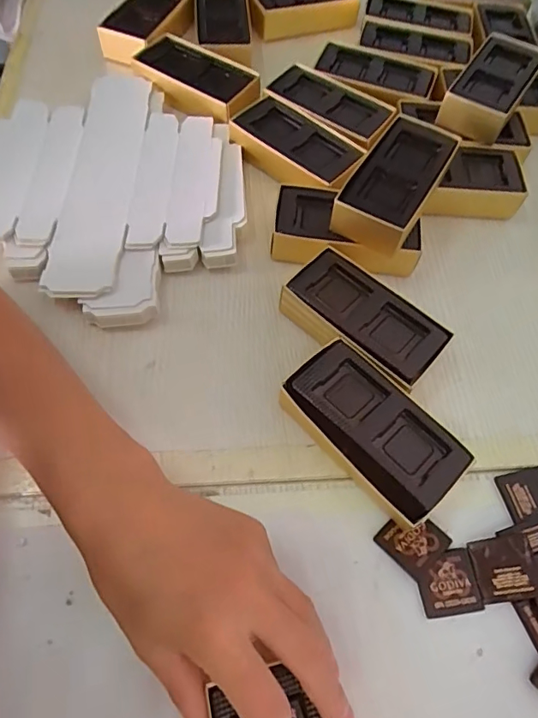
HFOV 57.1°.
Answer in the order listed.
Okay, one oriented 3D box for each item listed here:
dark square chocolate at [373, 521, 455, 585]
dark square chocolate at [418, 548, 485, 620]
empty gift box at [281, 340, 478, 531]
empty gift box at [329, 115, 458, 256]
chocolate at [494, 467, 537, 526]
[{"bbox_3d":[0.086,0.109,0.297,0.033,0.006,0.034,-40,70,-21],"label":"dark square chocolate"},{"bbox_3d":[0.104,0.131,0.288,0.034,0.004,0.033,-8,62,-7],"label":"dark square chocolate"},{"bbox_3d":[0.063,0.047,0.311,0.066,0.040,0.116,-38,69,-20],"label":"empty gift box"},{"bbox_3d":[0.098,-0.134,0.377,0.055,0.036,0.120,28,64,12],"label":"empty gift box"},{"bbox_3d":[0.167,0.087,0.314,0.037,0.004,0.034,-9,63,-7],"label":"chocolate"}]

